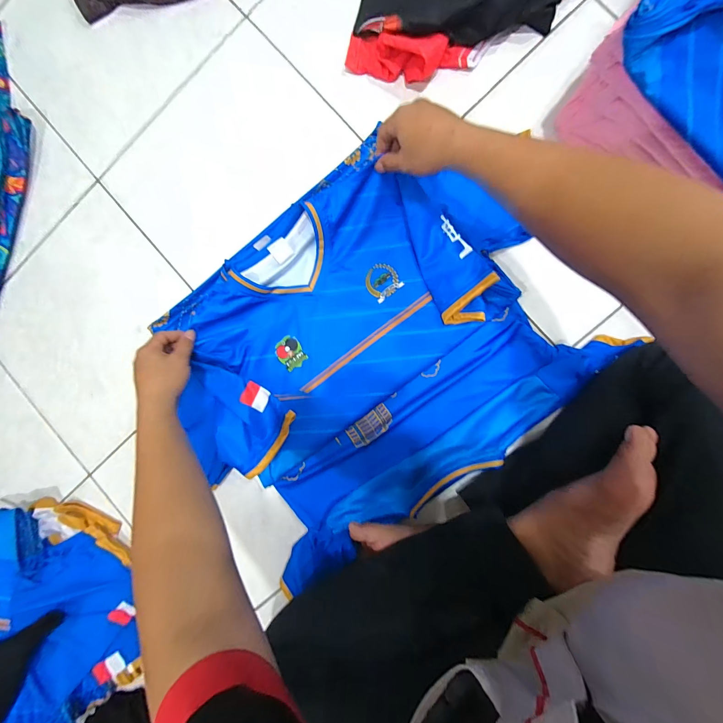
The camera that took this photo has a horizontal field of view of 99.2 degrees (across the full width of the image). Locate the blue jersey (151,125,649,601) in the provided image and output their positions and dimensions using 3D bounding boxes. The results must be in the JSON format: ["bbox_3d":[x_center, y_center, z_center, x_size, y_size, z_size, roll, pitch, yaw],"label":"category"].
[{"bbox_3d":[0.005,-0.006,0.499,0.707,0.081,0.520,-39,85,5],"label":"blue jersey"}]

